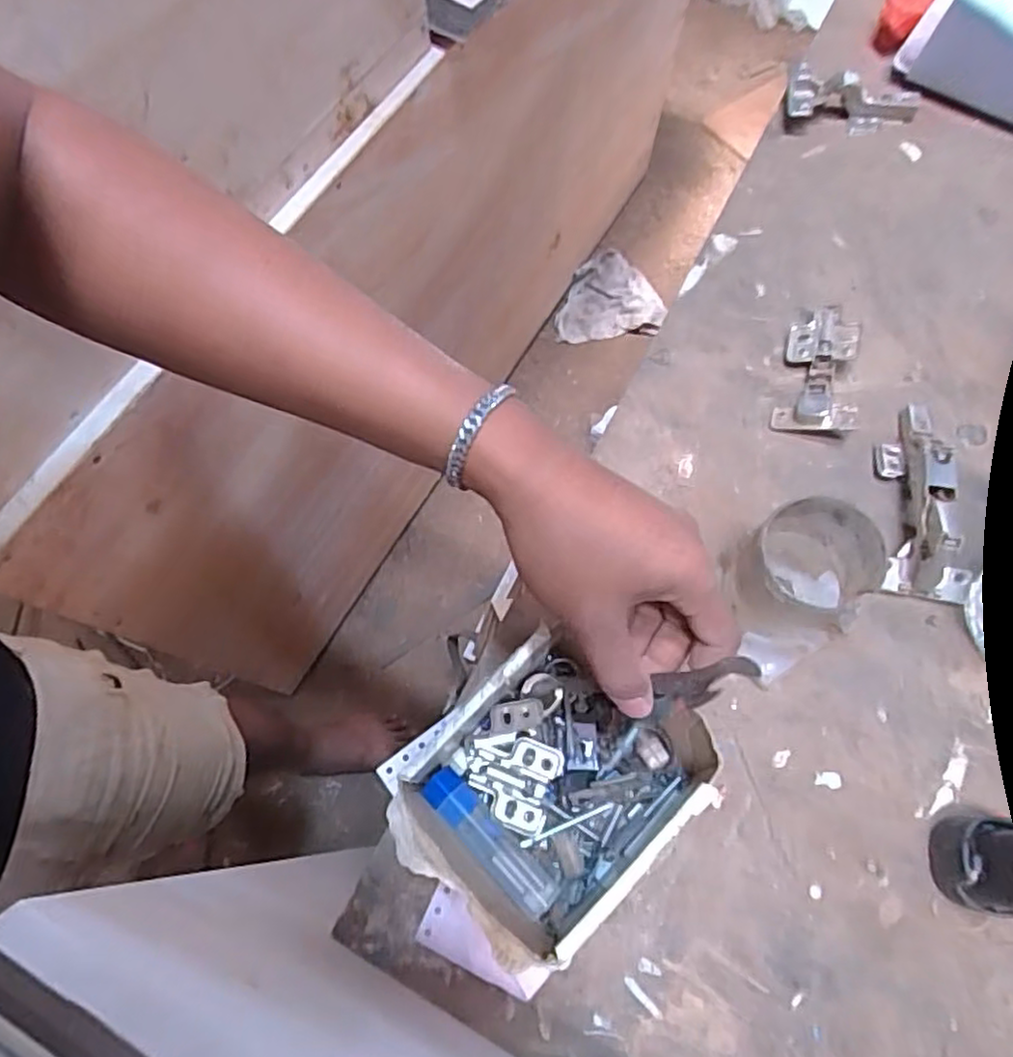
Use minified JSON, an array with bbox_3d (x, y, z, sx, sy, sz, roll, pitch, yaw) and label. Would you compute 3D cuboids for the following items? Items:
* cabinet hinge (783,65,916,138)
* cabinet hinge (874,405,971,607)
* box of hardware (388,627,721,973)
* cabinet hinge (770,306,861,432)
[{"bbox_3d":[0.306,-0.381,0.608,0.110,0.031,0.049,19,71,8],"label":"cabinet hinge"},{"bbox_3d":[0.293,-0.028,0.473,0.058,0.047,0.150,9,70,5],"label":"cabinet hinge"},{"bbox_3d":[0.020,0.151,0.391,0.118,0.090,0.141,43,76,15],"label":"box of hardware"},{"bbox_3d":[0.241,-0.122,0.519,0.054,0.030,0.102,15,71,7],"label":"cabinet hinge"}]

